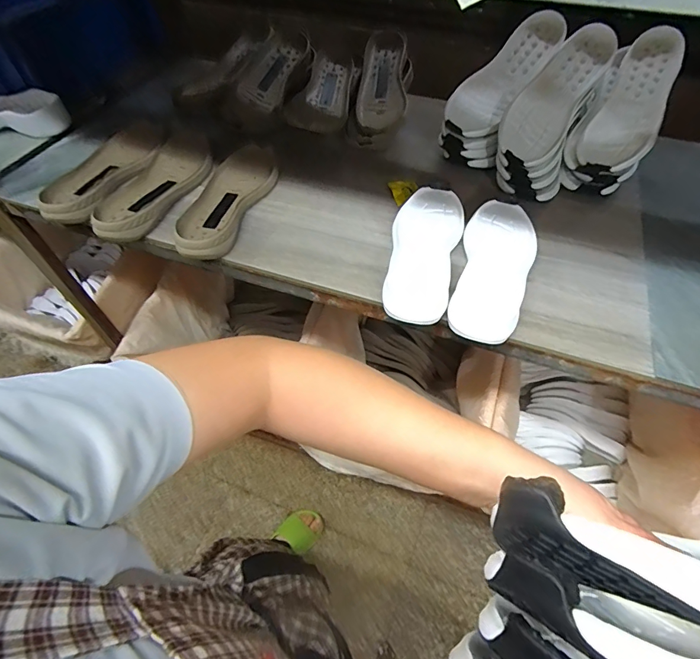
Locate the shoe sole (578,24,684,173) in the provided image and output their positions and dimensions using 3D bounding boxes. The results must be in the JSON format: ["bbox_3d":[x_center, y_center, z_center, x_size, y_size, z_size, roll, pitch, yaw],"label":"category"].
[{"bbox_3d":[0.471,-0.370,0.683,0.106,0.037,0.244,25,88,18],"label":"shoe sole"}]

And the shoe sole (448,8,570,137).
[{"bbox_3d":[0.279,-0.458,0.734,0.095,0.047,0.270,40,88,26],"label":"shoe sole"}]

